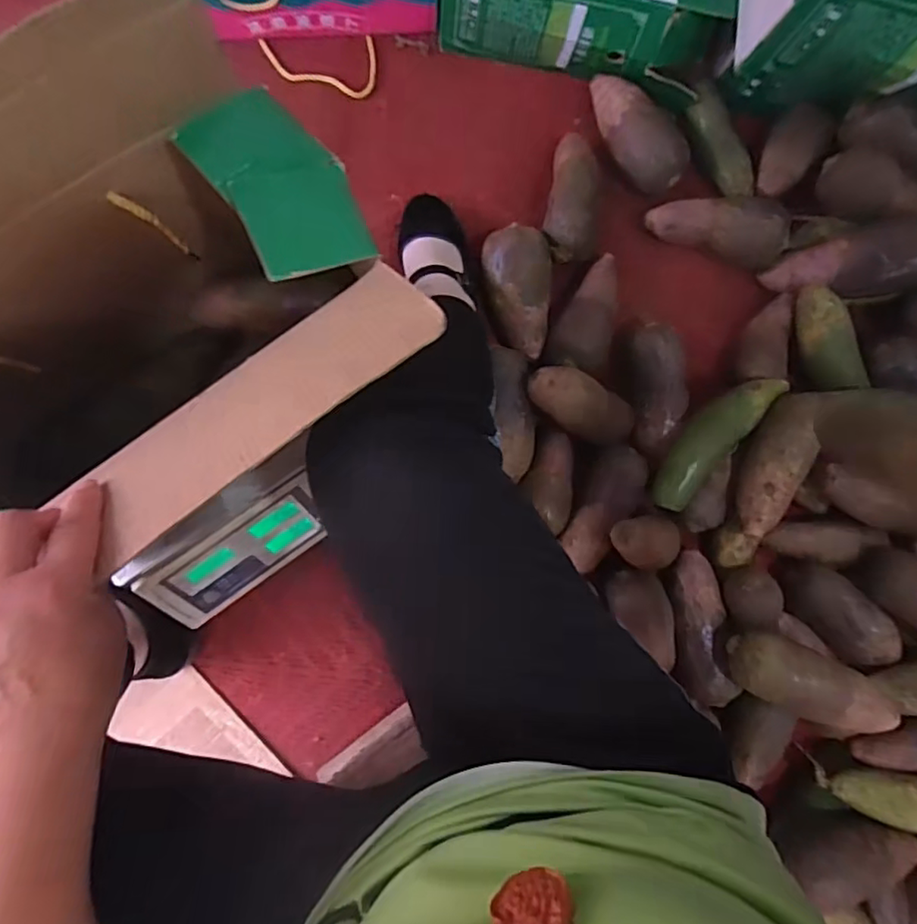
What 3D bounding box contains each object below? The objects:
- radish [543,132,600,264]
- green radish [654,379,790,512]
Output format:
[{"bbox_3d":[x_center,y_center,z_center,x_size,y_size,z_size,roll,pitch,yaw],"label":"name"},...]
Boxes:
[{"bbox_3d":[0.136,-0.322,0.711,0.060,0.048,0.149,-1,87,-4],"label":"radish"},{"bbox_3d":[0.294,-0.030,0.667,0.059,0.044,0.202,41,85,-1],"label":"green radish"}]

